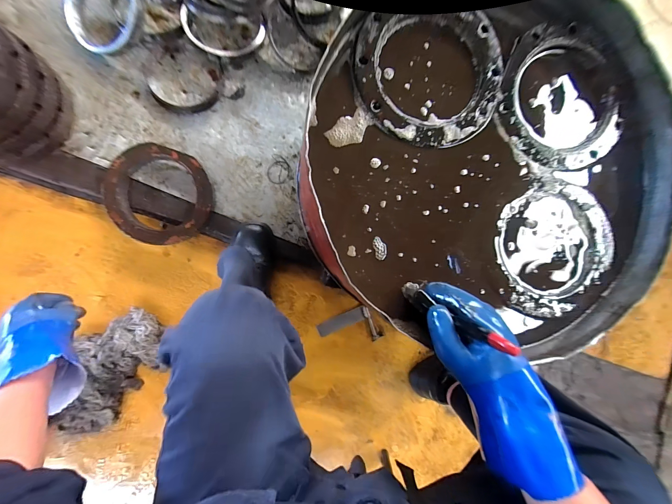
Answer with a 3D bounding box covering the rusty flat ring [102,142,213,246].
[{"bbox_3d":[-0.387,-0.123,0.667,0.214,0.034,0.207,0,88,-8],"label":"rusty flat ring"}]

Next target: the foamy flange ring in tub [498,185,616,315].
[{"bbox_3d":[0.344,-0.007,0.468,0.186,0.021,0.192,0,88,-8],"label":"foamy flange ring in tub"}]

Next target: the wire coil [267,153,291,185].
[{"bbox_3d":[-0.137,-0.197,0.728,0.053,0.006,0.065,16,96,-5],"label":"wire coil"}]

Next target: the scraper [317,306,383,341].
[{"bbox_3d":[0.033,0.206,0.782,0.139,0.013,0.094,-23,91,-8],"label":"scraper"}]

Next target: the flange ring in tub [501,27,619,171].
[{"bbox_3d":[0.365,-0.247,0.475,0.209,0.023,0.226,0,88,-8],"label":"flange ring in tub"}]

